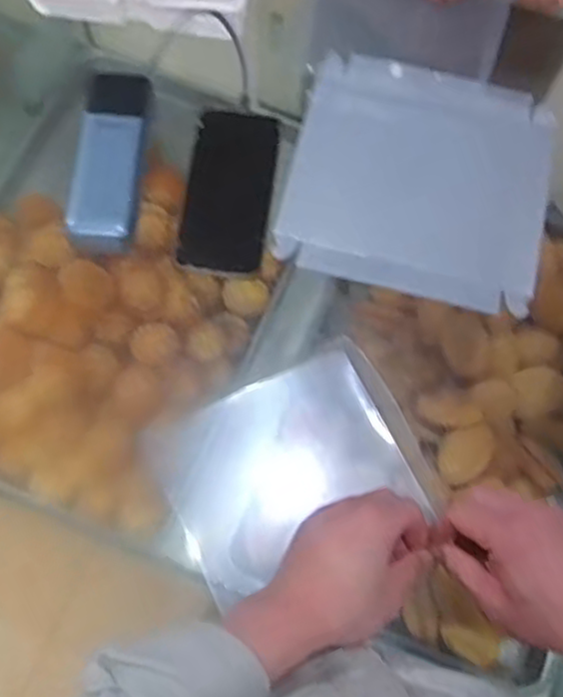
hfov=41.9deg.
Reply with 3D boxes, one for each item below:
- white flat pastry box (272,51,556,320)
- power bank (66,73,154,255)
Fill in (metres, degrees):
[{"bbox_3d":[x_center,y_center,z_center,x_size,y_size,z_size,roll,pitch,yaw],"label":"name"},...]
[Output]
[{"bbox_3d":[0.125,-0.152,0.665,0.225,0.041,0.213,13,71,2],"label":"white flat pastry box"},{"bbox_3d":[-0.143,-0.158,0.617,0.053,0.021,0.161,4,71,-1],"label":"power bank"}]

